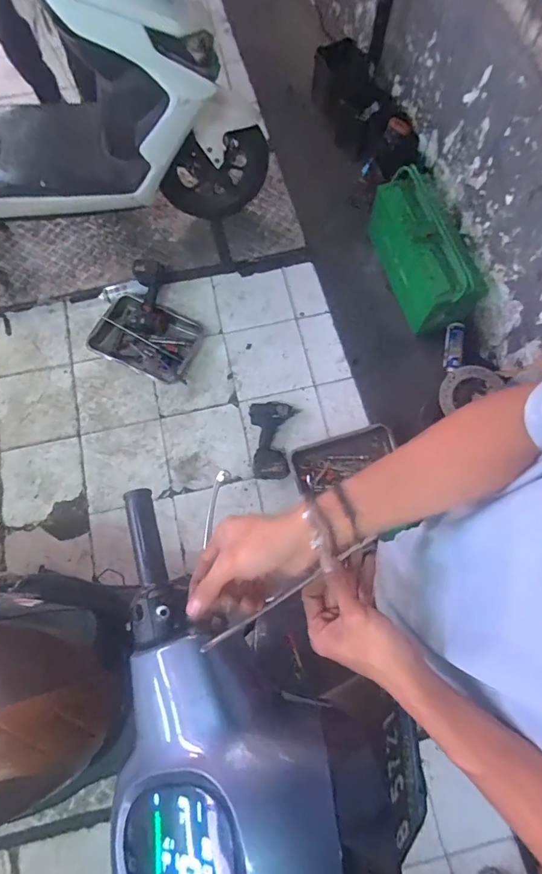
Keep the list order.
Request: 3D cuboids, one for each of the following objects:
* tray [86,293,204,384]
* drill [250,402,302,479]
[{"bbox_3d":[-0.486,-0.390,1.651,0.385,0.085,0.296,19,74,6],"label":"tray"},{"bbox_3d":[-0.006,0.005,1.518,0.174,0.080,0.287,10,73,3],"label":"drill"}]

